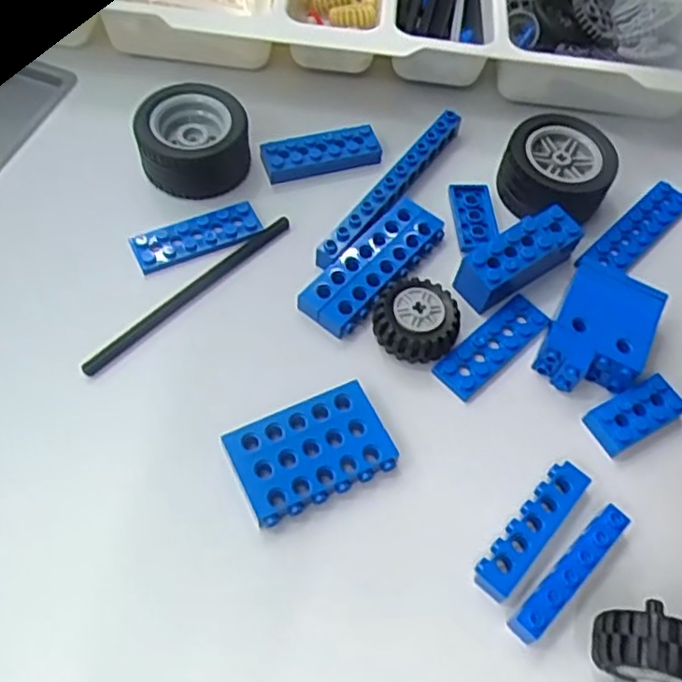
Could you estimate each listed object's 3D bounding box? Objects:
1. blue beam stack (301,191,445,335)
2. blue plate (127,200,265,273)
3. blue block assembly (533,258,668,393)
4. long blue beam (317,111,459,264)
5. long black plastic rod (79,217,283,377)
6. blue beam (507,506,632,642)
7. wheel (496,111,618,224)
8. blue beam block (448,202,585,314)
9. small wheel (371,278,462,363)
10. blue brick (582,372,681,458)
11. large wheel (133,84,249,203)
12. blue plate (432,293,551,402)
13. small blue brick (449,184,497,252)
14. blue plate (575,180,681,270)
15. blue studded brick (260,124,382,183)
[{"bbox_3d":[0.013,-0.029,0.252,0.023,0.007,0.065,38,63,17],"label":"blue beam stack"},{"bbox_3d":[-0.055,-0.040,0.256,0.047,0.007,0.016,-24,64,-17],"label":"blue plate"},{"bbox_3d":[0.093,-0.006,0.241,0.032,0.016,0.057,28,61,12],"label":"blue block assembly"},{"bbox_3d":[0.022,-0.063,0.271,0.010,0.010,0.096,32,62,14],"label":"long blue beam"},{"bbox_3d":[-0.054,-0.019,0.245,0.005,0.005,0.093,39,64,18],"label":"long black plastic rod"},{"bbox_3d":[0.068,0.068,0.199,0.048,0.009,0.008,-38,69,-23],"label":"blue beam"},{"bbox_3d":[0.086,-0.069,0.274,0.041,0.022,0.042,2,59,-3],"label":"wheel"},{"bbox_3d":[0.065,-0.030,0.252,0.053,0.021,0.020,-33,67,-21],"label":"blue beam block"},{"bbox_3d":[0.026,-0.008,0.238,0.028,0.013,0.029,2,59,-3],"label":"small wheel"},{"bbox_3d":[0.099,0.024,0.228,0.031,0.008,0.016,-23,63,-17],"label":"blue brick"},{"bbox_3d":[-0.059,-0.079,0.270,0.041,0.023,0.039,2,59,-3],"label":"large wheel"},{"bbox_3d":[0.054,0.001,0.241,0.048,0.004,0.017,-37,68,-23],"label":"blue plate"},{"bbox_3d":[0.053,-0.050,0.271,0.017,0.004,0.034,-3,59,-6],"label":"small blue brick"},{"bbox_3d":[0.120,-0.046,0.274,0.061,0.004,0.016,-39,69,-24],"label":"blue plate"},{"bbox_3d":[-0.008,-0.078,0.281,0.048,0.008,0.017,-13,61,-12],"label":"blue studded brick"}]

